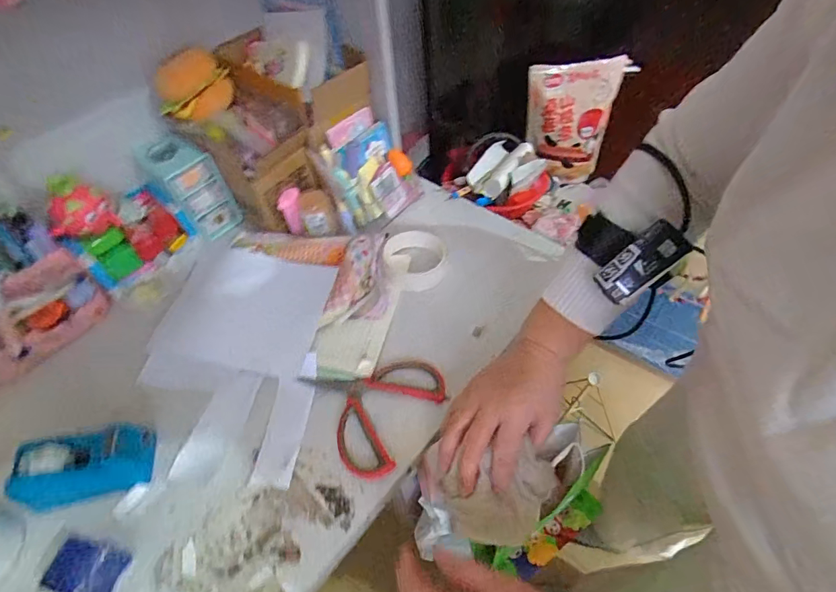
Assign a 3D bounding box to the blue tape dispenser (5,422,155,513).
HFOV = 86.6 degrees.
[{"bbox_3d":[-0.321,0.160,0.427,0.109,0.055,0.059,-17,54,-9],"label":"blue tape dispenser"}]

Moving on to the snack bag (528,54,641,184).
[{"bbox_3d":[0.304,-0.339,0.875,0.208,0.227,0.032,-11,41,-10],"label":"snack bag"}]

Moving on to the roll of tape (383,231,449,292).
[{"bbox_3d":[-0.002,-0.049,0.580,0.079,0.019,0.087,-8,52,-2],"label":"roll of tape"}]

